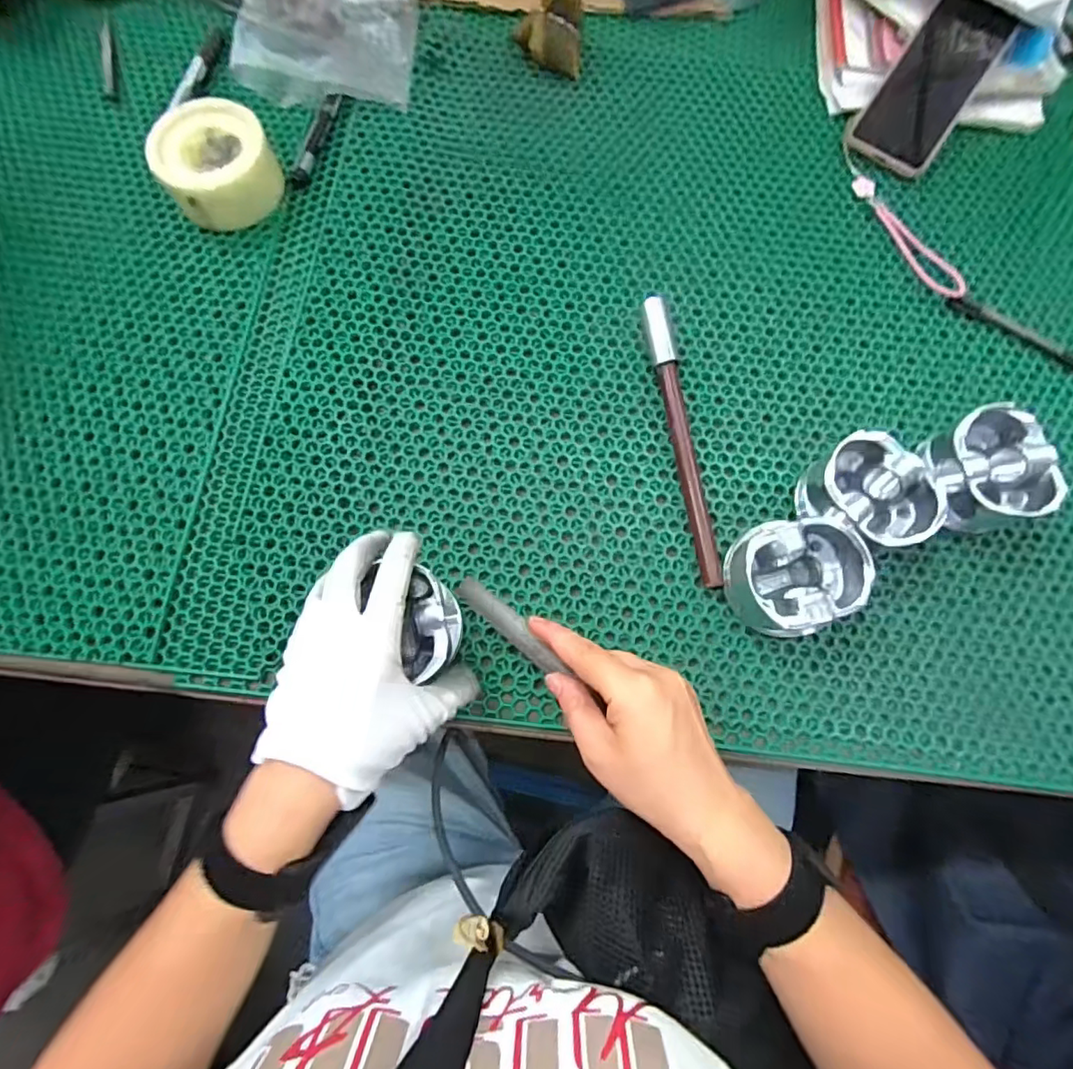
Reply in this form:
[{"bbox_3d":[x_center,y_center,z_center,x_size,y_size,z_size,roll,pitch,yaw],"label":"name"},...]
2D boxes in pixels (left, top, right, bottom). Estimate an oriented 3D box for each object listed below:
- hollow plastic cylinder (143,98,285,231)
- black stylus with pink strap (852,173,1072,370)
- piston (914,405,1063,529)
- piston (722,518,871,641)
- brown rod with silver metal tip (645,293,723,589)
[{"bbox_3d":[-0.277,-0.321,0.470,0.096,0.047,0.088,-33,79,-8],"label":"hollow plastic cylinder"},{"bbox_3d":[0.380,-0.221,0.476,0.051,0.011,0.277,-40,80,-10],"label":"black stylus with pink strap"},{"bbox_3d":[0.338,-0.047,0.412,0.074,0.053,0.084,-12,76,-4],"label":"piston"},{"bbox_3d":[0.185,0.031,0.390,0.089,0.054,0.080,-4,76,-2],"label":"piston"},{"bbox_3d":[0.117,-0.080,0.434,0.017,0.019,0.245,-9,76,-3],"label":"brown rod with silver metal tip"}]

